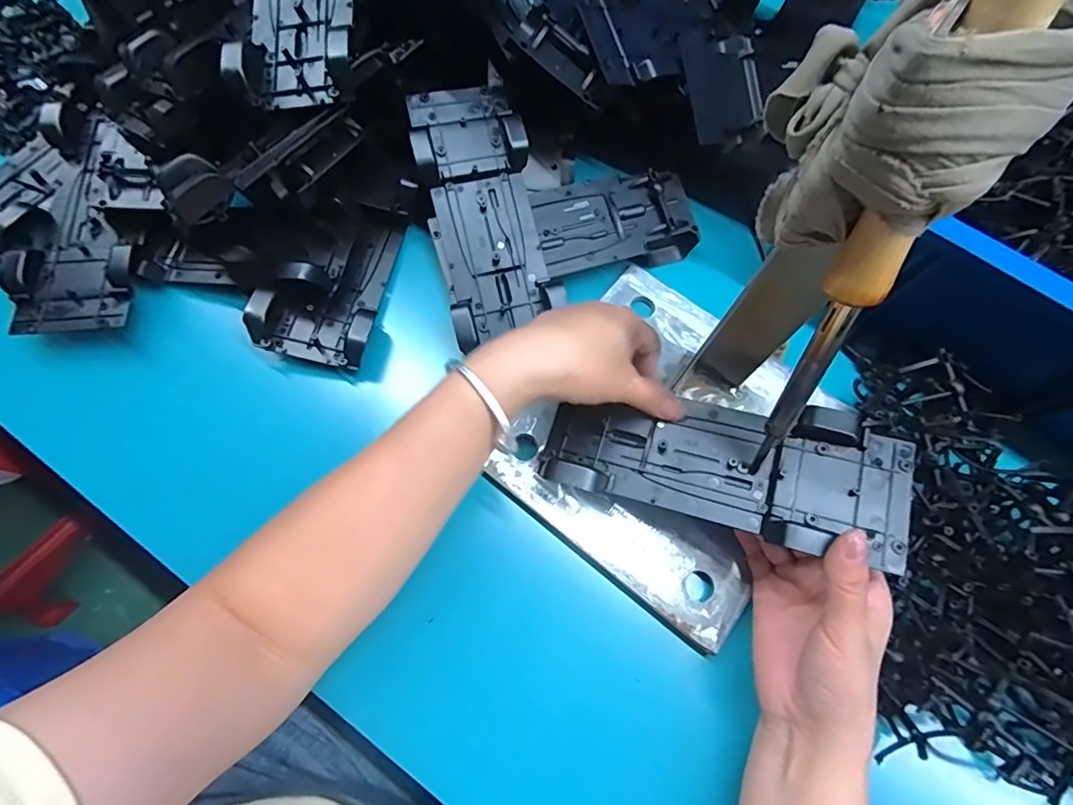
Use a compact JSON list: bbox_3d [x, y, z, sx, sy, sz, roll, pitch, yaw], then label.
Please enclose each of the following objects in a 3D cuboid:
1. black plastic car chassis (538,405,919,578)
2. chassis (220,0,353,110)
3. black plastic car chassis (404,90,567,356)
[{"bbox_3d":[0.099,0.035,0.288,0.190,0.019,0.072,7,71,17],"label":"black plastic car chassis"},{"bbox_3d":[-0.157,-0.284,0.338,0.076,0.028,0.187,-3,83,4],"label":"chassis"},{"bbox_3d":[-0.037,-0.134,0.366,0.075,0.030,0.176,-12,89,-6],"label":"black plastic car chassis"}]

